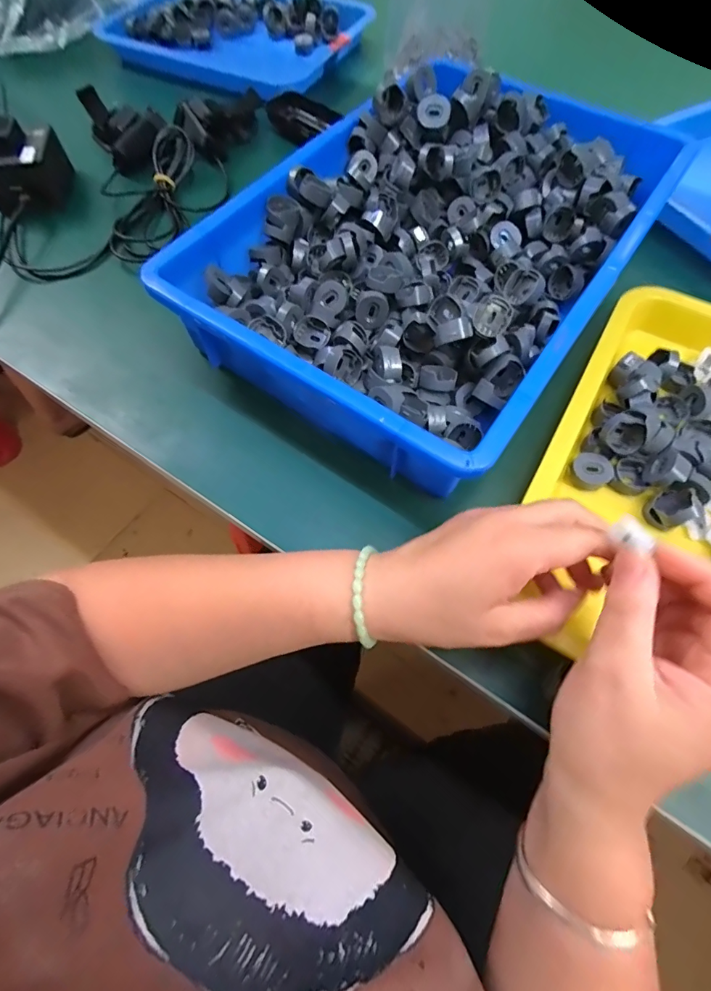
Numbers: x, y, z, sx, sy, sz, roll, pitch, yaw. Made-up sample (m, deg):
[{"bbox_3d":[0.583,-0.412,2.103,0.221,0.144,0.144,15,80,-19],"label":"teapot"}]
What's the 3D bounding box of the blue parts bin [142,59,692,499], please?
[{"bbox_3d":[0.074,-0.227,0.363,0.277,0.071,0.408,33,69,14],"label":"blue parts bin"}]

